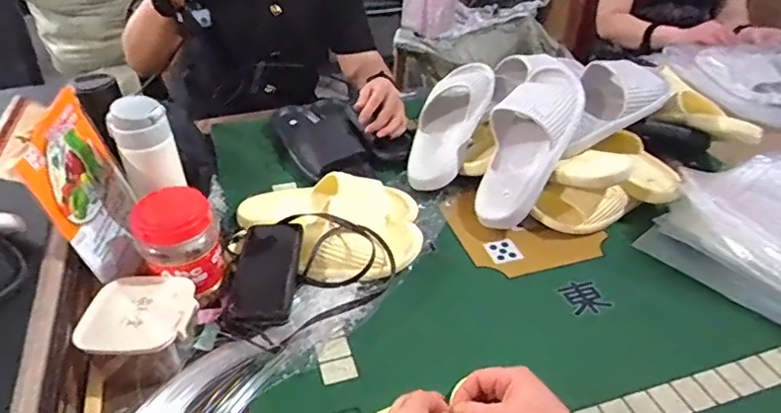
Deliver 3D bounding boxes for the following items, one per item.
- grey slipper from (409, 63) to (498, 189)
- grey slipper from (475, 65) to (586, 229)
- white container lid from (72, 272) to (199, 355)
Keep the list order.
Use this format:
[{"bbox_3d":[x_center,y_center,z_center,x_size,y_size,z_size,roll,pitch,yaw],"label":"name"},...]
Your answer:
[{"bbox_3d":[0.101,-0.151,0.964,0.114,0.086,0.287,15,61,17],"label":"grey slipper"},{"bbox_3d":[0.210,-0.102,0.847,0.115,0.080,0.288,23,86,26],"label":"grey slipper"},{"bbox_3d":[-0.277,0.117,0.609,0.115,0.010,0.111,3,37,1],"label":"white container lid"}]

